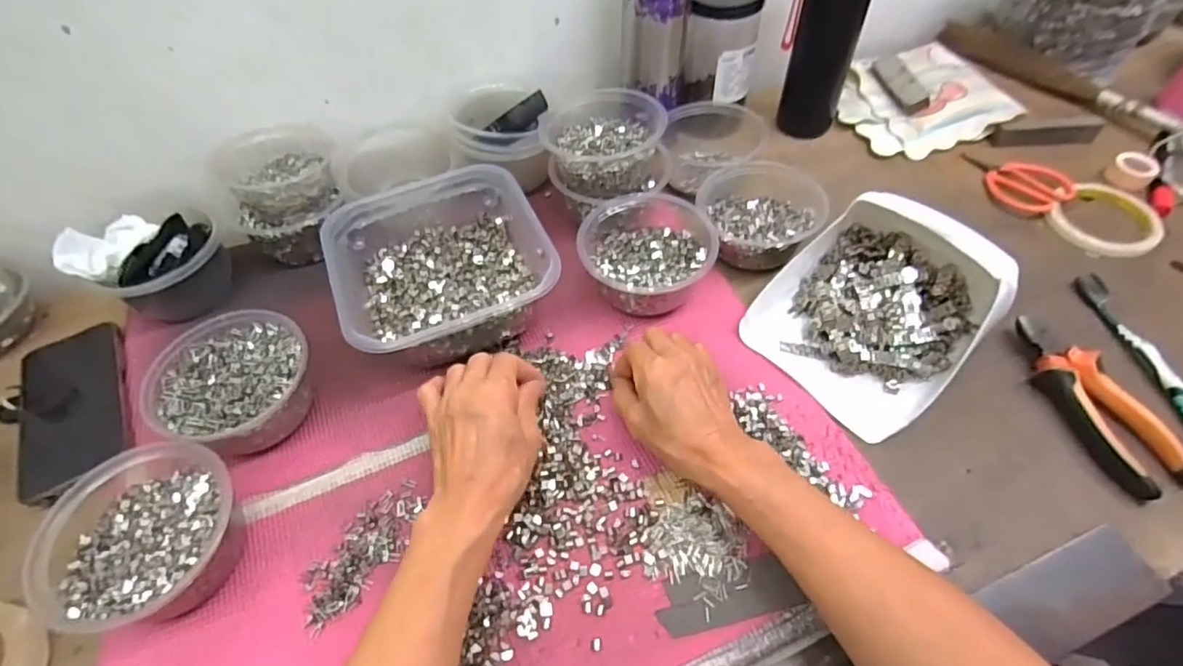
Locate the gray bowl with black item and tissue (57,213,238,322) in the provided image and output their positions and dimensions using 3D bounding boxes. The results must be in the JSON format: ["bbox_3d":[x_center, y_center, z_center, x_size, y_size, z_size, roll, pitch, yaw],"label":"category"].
[{"bbox_3d":[-0.388,-0.058,0.521,0.110,0.081,0.087,-35,61,-21],"label":"gray bowl with black item and tissue"}]

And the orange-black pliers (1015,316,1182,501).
[{"bbox_3d":[0.388,0.051,0.448,0.053,0.024,0.149,-13,56,-7],"label":"orange-black pliers"}]

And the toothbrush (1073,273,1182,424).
[{"bbox_3d":[0.457,0.024,0.470,0.015,0.018,0.184,-5,55,-2],"label":"toothbrush"}]

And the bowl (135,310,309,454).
[{"bbox_3d":[-0.275,0.042,0.455,0.110,0.055,0.108,-1,55,1],"label":"bowl"}]

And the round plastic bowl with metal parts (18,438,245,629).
[{"bbox_3d":[-0.286,0.136,0.385,0.118,0.056,0.113,-1,55,1],"label":"round plastic bowl with metal parts"}]

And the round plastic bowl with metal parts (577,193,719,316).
[{"bbox_3d":[0.049,-0.078,0.523,0.116,0.059,0.134,1,55,3],"label":"round plastic bowl with metal parts"}]

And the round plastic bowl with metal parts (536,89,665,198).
[{"bbox_3d":[0.012,-0.186,0.550,0.109,0.054,0.110,-1,53,1],"label":"round plastic bowl with metal parts"}]

